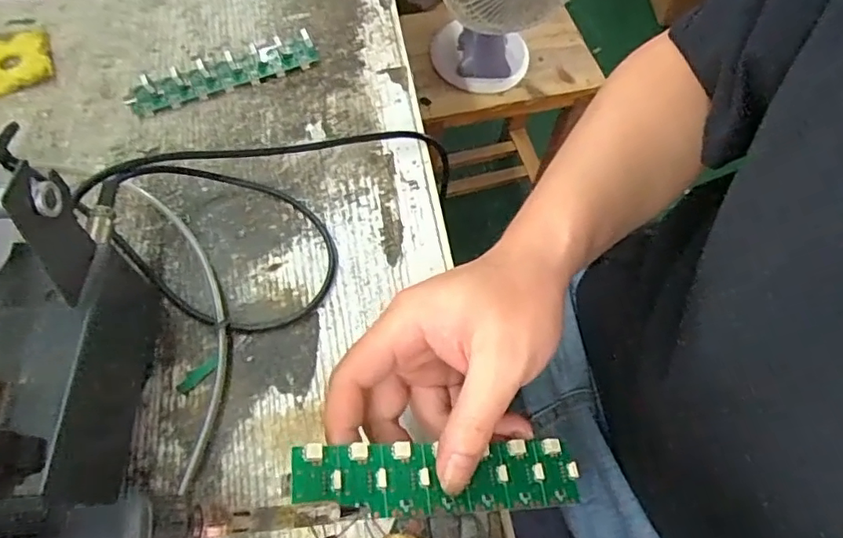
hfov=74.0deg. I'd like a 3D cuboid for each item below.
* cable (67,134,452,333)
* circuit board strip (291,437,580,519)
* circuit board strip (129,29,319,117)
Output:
[{"bbox_3d":[-0.081,-0.054,0.350,0.206,0.051,0.126,-41,71,-21],"label":"cable"},{"bbox_3d":[0.011,0.094,0.252,0.135,0.007,0.031,8,60,-20],"label":"circuit board strip"},{"bbox_3d":[-0.148,-0.151,0.418,0.137,0.020,0.036,-22,65,-13],"label":"circuit board strip"}]

